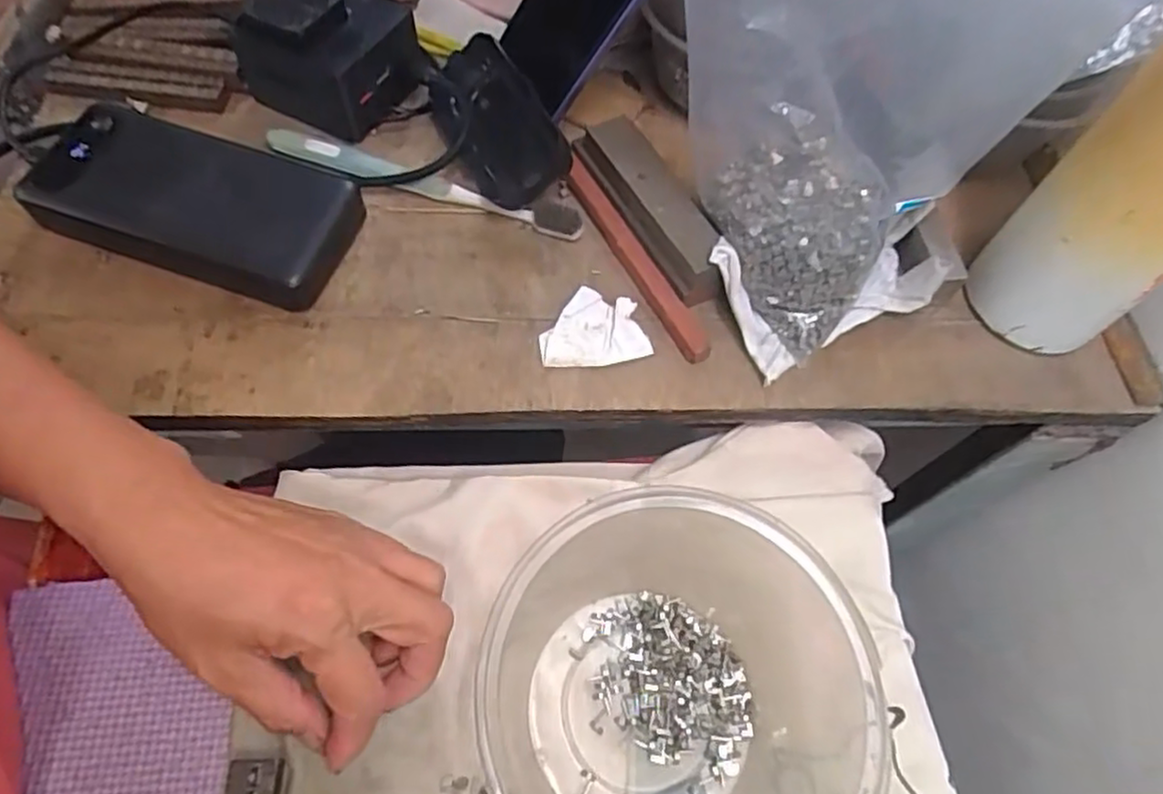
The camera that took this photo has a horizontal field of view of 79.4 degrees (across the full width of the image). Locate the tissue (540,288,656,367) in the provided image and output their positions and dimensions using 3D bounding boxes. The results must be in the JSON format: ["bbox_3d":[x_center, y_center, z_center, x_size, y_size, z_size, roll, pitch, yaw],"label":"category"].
[{"bbox_3d":[0.005,-0.035,0.352,0.053,0.009,0.038,-6,63,-8],"label":"tissue"}]

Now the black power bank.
[{"bbox_3d":[-0.197,-0.102,0.355,0.154,0.031,0.073,18,62,5],"label":"black power bank"}]

